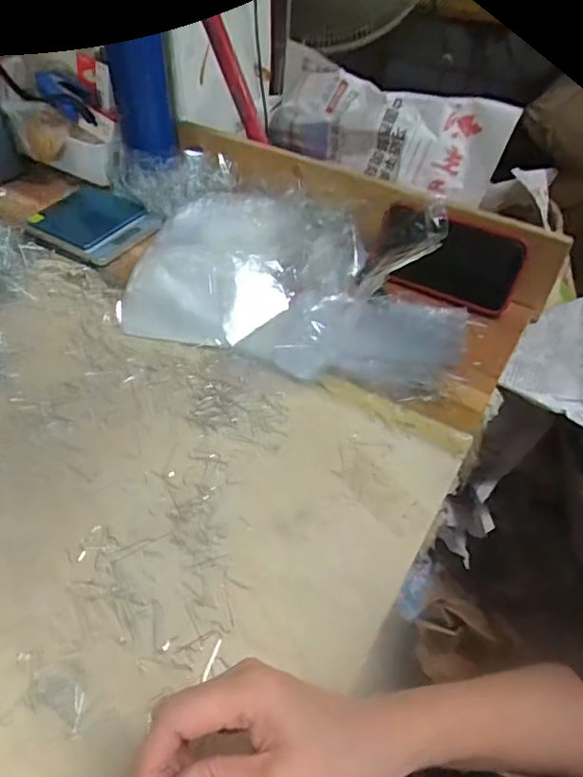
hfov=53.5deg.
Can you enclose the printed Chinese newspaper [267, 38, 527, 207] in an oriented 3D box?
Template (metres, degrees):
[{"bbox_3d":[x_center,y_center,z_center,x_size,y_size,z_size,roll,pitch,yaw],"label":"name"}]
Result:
[{"bbox_3d":[0.100,-0.311,0.686,0.308,0.085,0.095,30,54,22],"label":"printed Chinese newspaper"}]

